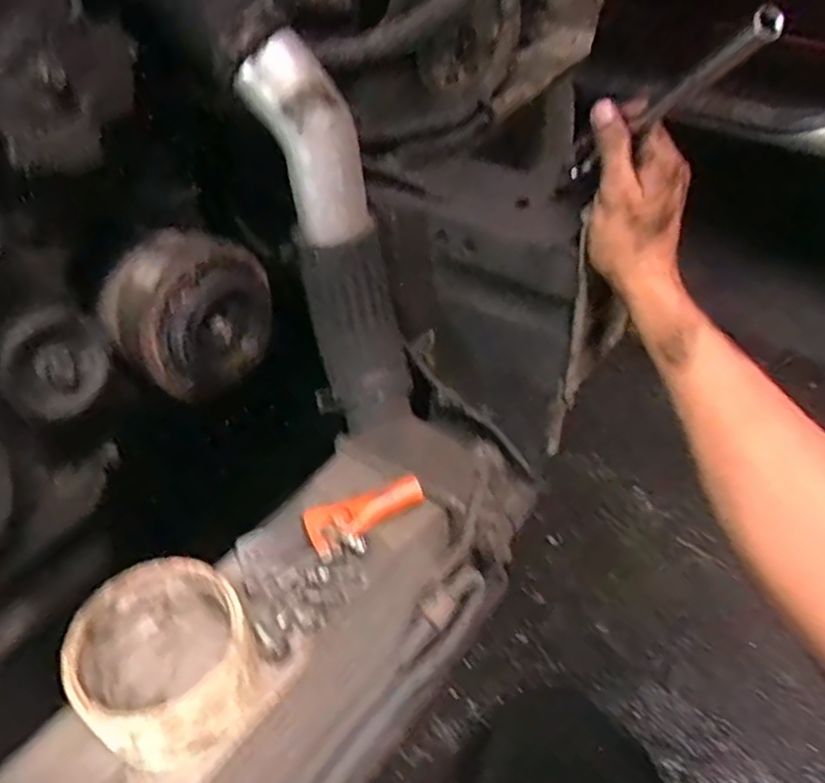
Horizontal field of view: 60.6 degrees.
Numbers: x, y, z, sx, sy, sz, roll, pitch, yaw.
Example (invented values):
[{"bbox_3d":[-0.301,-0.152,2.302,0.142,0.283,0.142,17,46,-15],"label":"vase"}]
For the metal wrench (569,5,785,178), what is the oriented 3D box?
[{"bbox_3d":[0.154,-0.176,0.439,0.019,0.194,0.017,-24,91,-21],"label":"metal wrench"}]

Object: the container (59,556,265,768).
[{"bbox_3d":[-0.129,0.139,0.368,0.084,0.048,0.086,-1,44,1],"label":"container"}]

